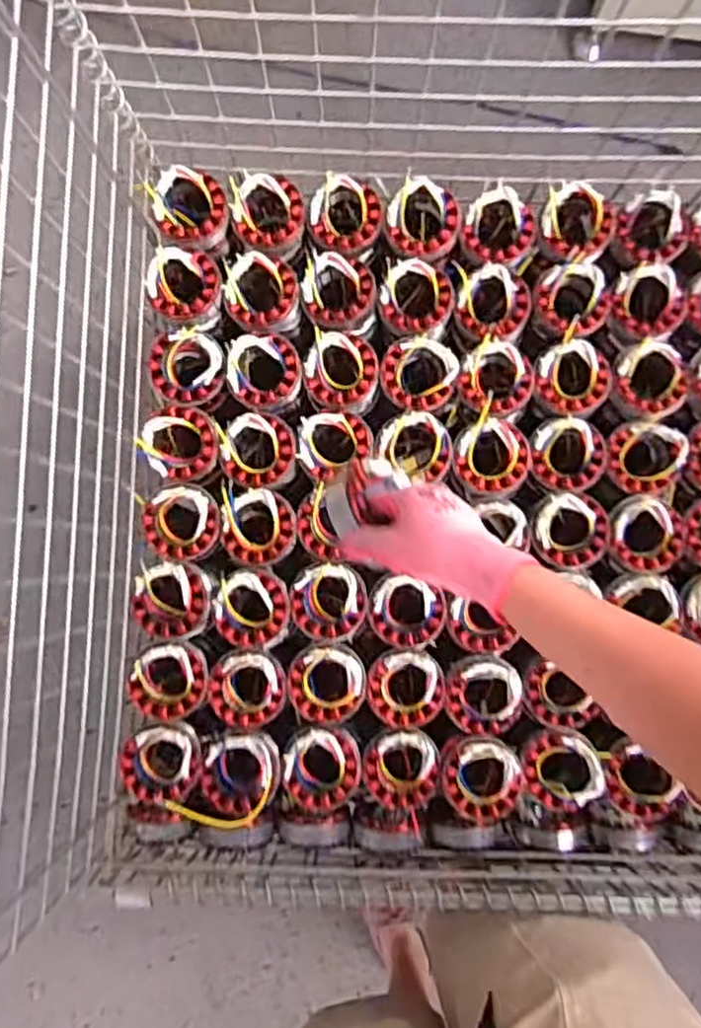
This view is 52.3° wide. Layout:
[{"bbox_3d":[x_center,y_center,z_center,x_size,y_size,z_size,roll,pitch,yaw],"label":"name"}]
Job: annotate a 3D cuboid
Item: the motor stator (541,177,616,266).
[{"bbox_3d":[0.265,-0.338,0.846,0.086,0.060,0.089,0,87,-1],"label":"motor stator"}]

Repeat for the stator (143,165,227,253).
[{"bbox_3d":[-0.190,-0.352,0.836,0.099,0.056,0.099,-2,103,-7],"label":"stator"}]

